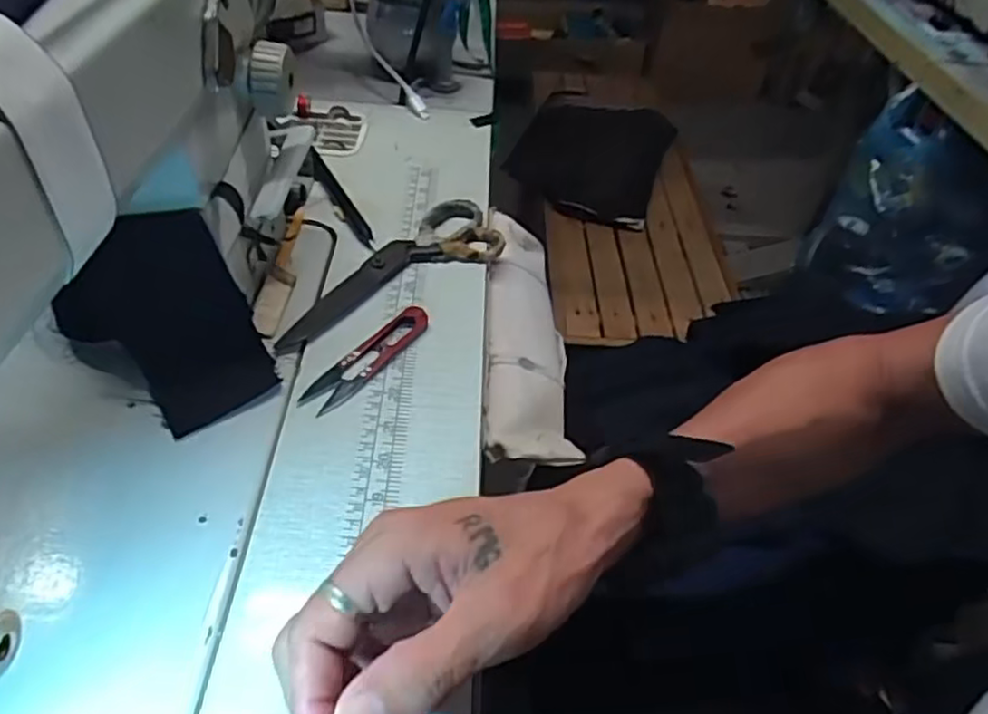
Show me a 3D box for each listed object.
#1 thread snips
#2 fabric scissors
[{"bbox_3d":[-0.078,-0.001,0.438,0.024,0.009,0.104,28,48,20],"label":"thread snips"},{"bbox_3d":[-0.065,-0.058,0.493,0.061,0.012,0.203,30,49,22],"label":"fabric scissors"}]

